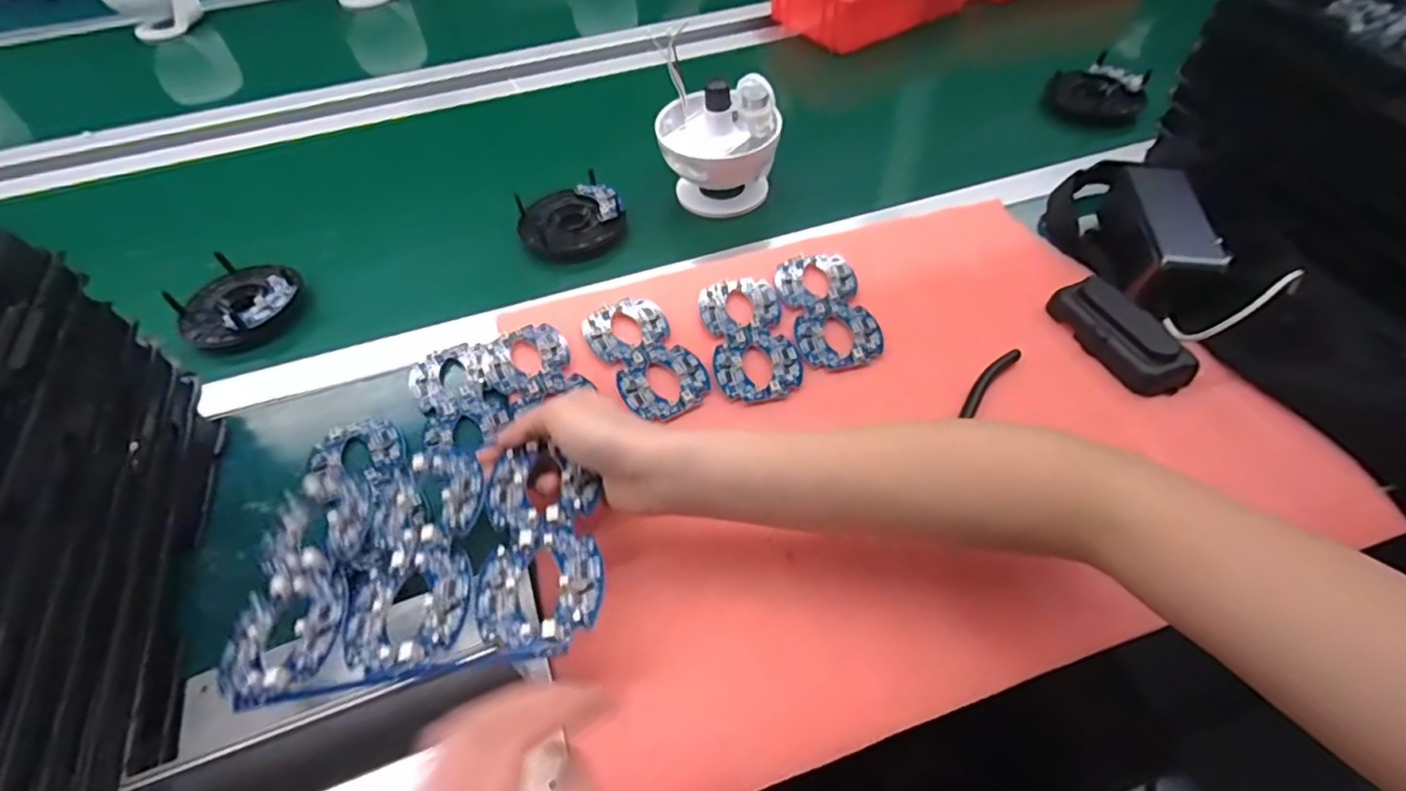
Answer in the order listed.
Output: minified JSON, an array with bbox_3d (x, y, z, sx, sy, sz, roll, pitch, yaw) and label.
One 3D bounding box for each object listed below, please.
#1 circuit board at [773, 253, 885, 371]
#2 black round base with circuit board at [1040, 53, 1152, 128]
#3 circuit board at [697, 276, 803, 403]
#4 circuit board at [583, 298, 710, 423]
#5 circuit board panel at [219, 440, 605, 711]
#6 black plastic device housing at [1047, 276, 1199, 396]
[{"bbox_3d":[0.102,-0.073,0.522,0.065,0.008,0.130,-11,53,-4],"label":"circuit board"},{"bbox_3d":[0.455,-0.349,0.735,0.104,0.056,0.090,21,55,18],"label":"black round base with circuit board"},{"bbox_3d":[0.036,-0.048,0.508,0.065,0.004,0.124,-10,53,-4],"label":"circuit board"},{"bbox_3d":[-0.047,-0.034,0.503,0.065,0.004,0.128,-25,55,-15],"label":"circuit board"},{"bbox_3d":[-0.156,0.090,0.353,0.194,0.010,0.127,-10,50,1],"label":"circuit board panel"},{"bbox_3d":[0.315,-0.048,0.481,0.048,0.029,0.106,-15,53,-8],"label":"black plastic device housing"}]

